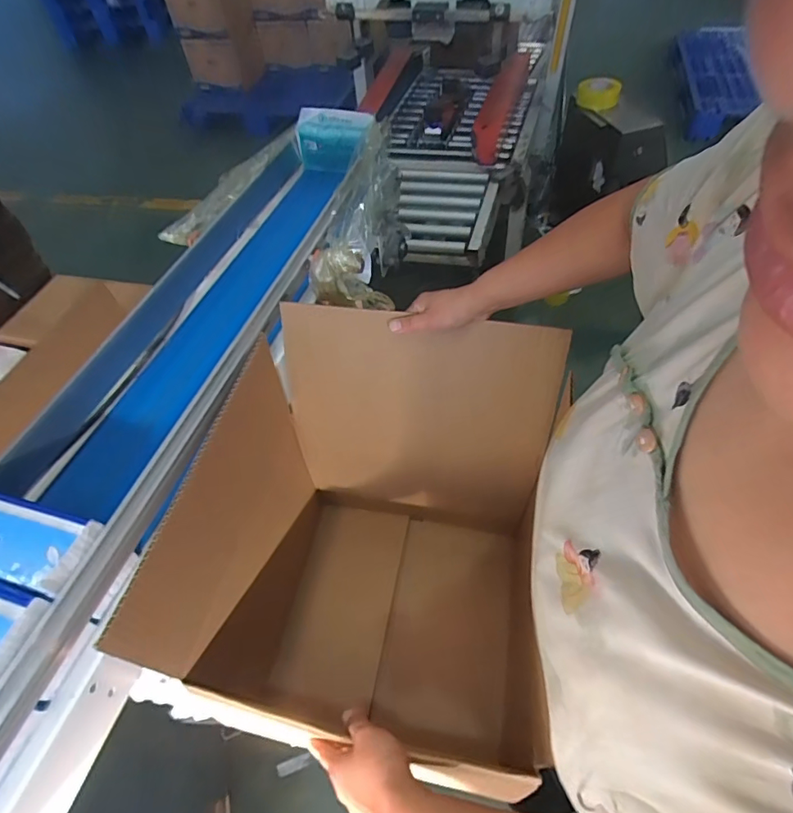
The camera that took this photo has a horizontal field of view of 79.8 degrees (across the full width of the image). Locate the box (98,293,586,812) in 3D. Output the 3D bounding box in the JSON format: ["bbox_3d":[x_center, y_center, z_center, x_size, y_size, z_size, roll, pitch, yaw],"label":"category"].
[{"bbox_3d":[-0.012,0.189,0.626,0.437,0.433,0.417,5,54,9],"label":"box"}]

